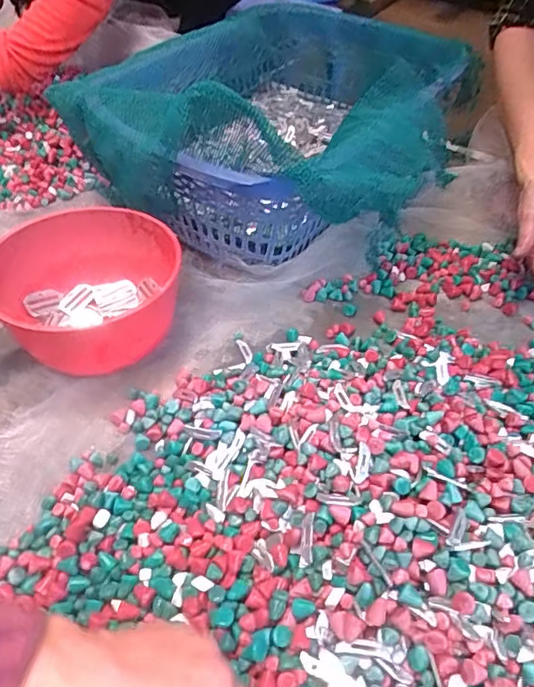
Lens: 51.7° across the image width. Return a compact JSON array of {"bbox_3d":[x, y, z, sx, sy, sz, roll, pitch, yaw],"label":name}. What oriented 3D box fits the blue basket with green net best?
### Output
[{"bbox_3d":[0.039,-0.316,0.745,0.409,0.207,0.503,17,48,14],"label":"blue basket with green net"}]

